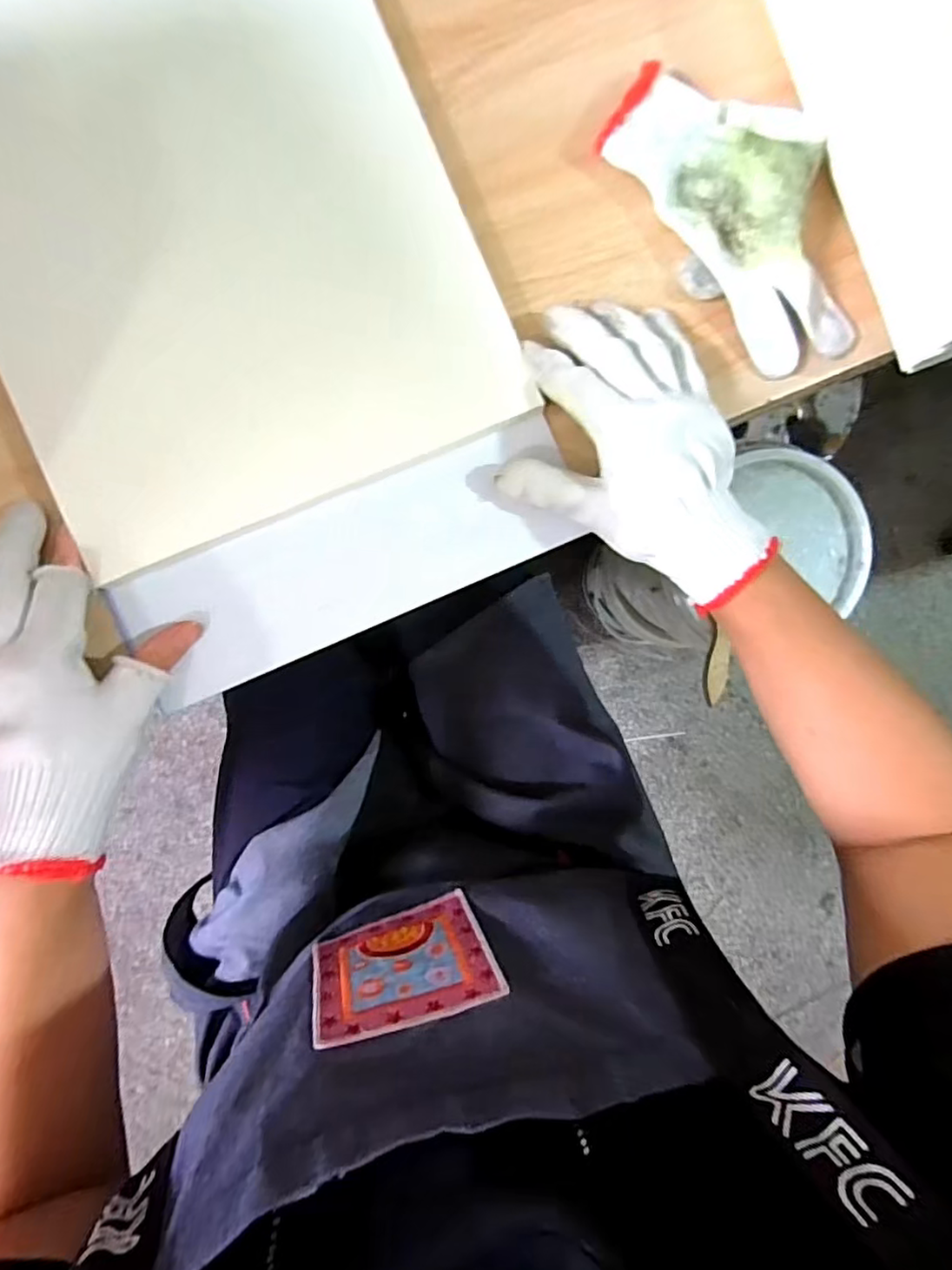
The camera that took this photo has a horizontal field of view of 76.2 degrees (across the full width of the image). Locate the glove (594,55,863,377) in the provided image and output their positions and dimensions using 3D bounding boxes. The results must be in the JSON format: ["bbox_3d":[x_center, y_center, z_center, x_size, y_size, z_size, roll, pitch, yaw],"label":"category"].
[{"bbox_3d":[0.160,-0.251,0.348,0.113,0.033,0.185,-36,92,-6],"label":"glove"}]

